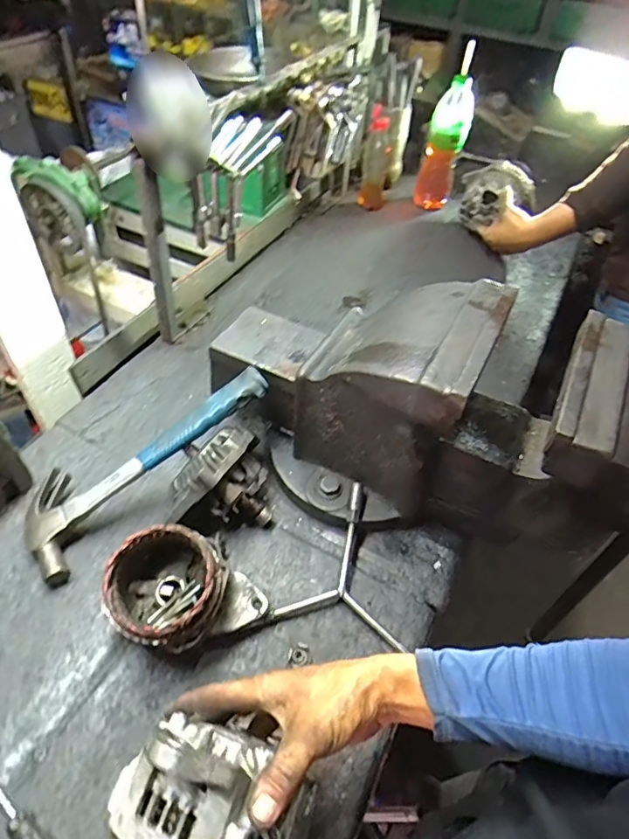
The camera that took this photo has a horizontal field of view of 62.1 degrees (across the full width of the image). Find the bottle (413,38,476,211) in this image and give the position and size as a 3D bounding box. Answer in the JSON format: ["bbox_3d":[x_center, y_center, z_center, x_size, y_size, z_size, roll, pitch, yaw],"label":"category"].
[{"bbox_3d":[0.305,-0.653,1.220,0.083,0.310,0.087,8,48,1],"label":"bottle"}]

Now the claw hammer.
[{"bbox_3d":[-0.198,0.045,0.620,0.326,0.028,0.120,-36,57,-2],"label":"claw hammer"}]

